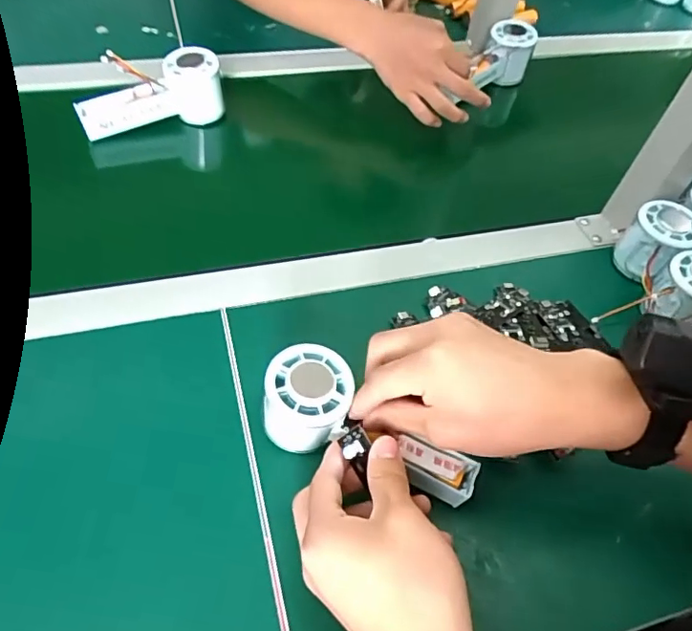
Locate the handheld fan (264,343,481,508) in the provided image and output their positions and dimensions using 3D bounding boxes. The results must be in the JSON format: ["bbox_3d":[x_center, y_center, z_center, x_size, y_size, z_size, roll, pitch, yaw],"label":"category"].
[{"bbox_3d":[0.012,0.081,0.372,0.151,0.059,0.058,29,57,-1],"label":"handheld fan"}]

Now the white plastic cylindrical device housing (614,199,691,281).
[{"bbox_3d":[0.286,-0.066,0.507,0.053,0.062,0.057,4,54,-5],"label":"white plastic cylindrical device housing"}]

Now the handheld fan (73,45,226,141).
[{"bbox_3d":[-0.204,-0.234,0.568,0.144,0.057,0.057,-11,56,-15],"label":"handheld fan"}]

